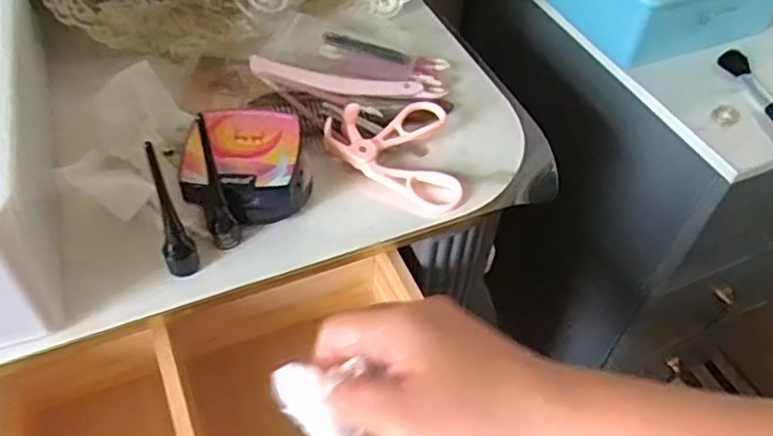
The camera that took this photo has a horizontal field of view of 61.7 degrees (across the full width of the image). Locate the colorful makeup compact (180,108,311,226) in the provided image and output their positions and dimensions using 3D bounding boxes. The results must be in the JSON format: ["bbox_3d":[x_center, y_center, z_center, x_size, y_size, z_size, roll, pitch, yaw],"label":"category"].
[{"bbox_3d":[-0.086,-0.032,0.393,0.070,0.033,0.068,-9,50,-11],"label":"colorful makeup compact"}]

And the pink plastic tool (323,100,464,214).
[{"bbox_3d":[0.003,-0.042,0.418,0.081,0.031,0.078,-5,49,-8],"label":"pink plastic tool"}]

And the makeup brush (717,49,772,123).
[{"bbox_3d":[0.336,-0.109,0.576,0.017,0.012,0.124,-5,49,-8],"label":"makeup brush"}]

